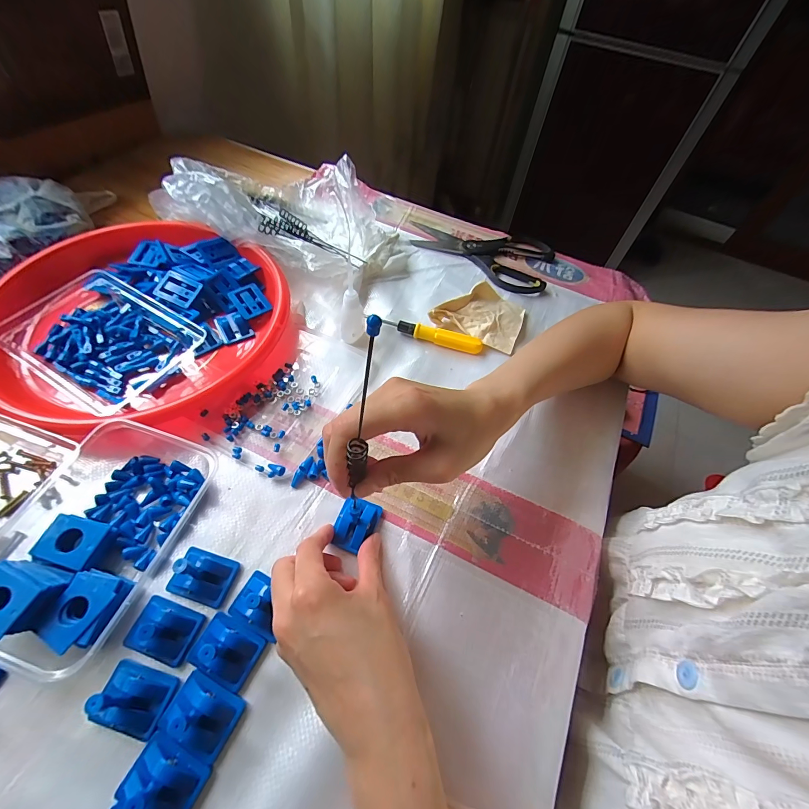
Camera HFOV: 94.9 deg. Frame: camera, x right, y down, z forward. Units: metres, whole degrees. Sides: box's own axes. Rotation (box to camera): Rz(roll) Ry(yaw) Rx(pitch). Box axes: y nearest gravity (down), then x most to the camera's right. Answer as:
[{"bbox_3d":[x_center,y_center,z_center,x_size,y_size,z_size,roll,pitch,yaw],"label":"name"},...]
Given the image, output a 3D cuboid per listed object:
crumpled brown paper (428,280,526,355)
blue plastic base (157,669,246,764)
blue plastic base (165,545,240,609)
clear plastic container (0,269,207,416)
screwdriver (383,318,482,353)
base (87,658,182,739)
[{"bbox_3d":[0.095,-0.113,0.454,0.100,0.030,0.082,24,58,10],"label":"crumpled brown paper"},{"bbox_3d":[-0.132,0.201,0.241,0.044,0.015,0.034,24,58,10],"label":"blue plastic base"},{"bbox_3d":[-0.156,0.130,0.283,0.044,0.022,0.034,17,57,6],"label":"blue plastic base"},{"bbox_3d":[-0.310,-0.068,0.383,0.167,0.034,0.128,29,59,13],"label":"clear plastic container"},{"bbox_3d":[0.022,-0.085,0.435,0.138,0.017,0.012,15,57,5],"label":"screwdriver"},{"bbox_3d":[-0.178,0.186,0.232,0.043,0.044,0.034,15,57,5],"label":"base"}]

